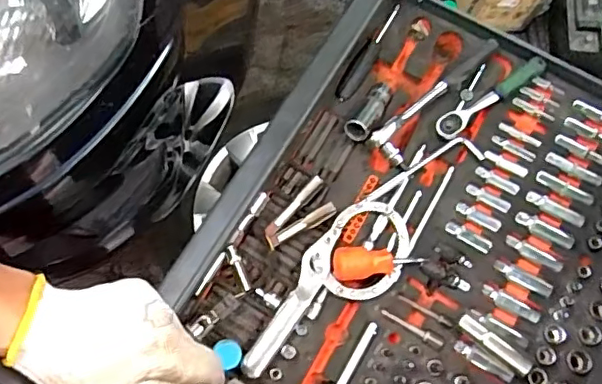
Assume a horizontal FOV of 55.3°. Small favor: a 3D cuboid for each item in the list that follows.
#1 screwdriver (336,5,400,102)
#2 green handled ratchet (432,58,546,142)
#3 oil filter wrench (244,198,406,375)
[{"bbox_3d":[0.080,-0.165,0.684,0.021,0.014,0.139,29,74,7],"label":"screwdriver"},{"bbox_3d":[0.218,-0.108,0.658,0.151,0.016,0.027,-32,77,-11],"label":"green handled ratchet"},{"bbox_3d":[0.029,0.103,0.593,0.086,0.015,0.223,40,76,10],"label":"oil filter wrench"}]

